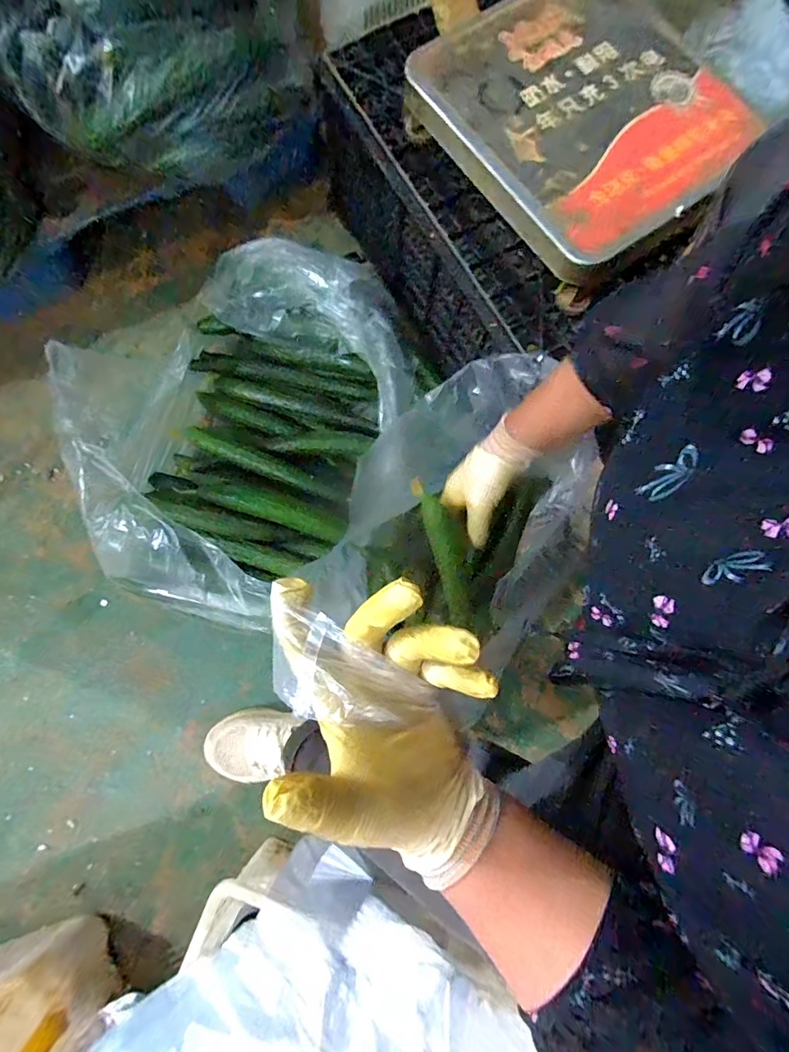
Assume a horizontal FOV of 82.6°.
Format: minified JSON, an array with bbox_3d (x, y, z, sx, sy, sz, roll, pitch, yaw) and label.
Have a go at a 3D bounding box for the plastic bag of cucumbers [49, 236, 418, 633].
[{"bbox_3d":[-0.209,-0.128,0.653,0.320,0.195,0.496,21,81,4],"label":"plastic bag of cucumbers"}]

